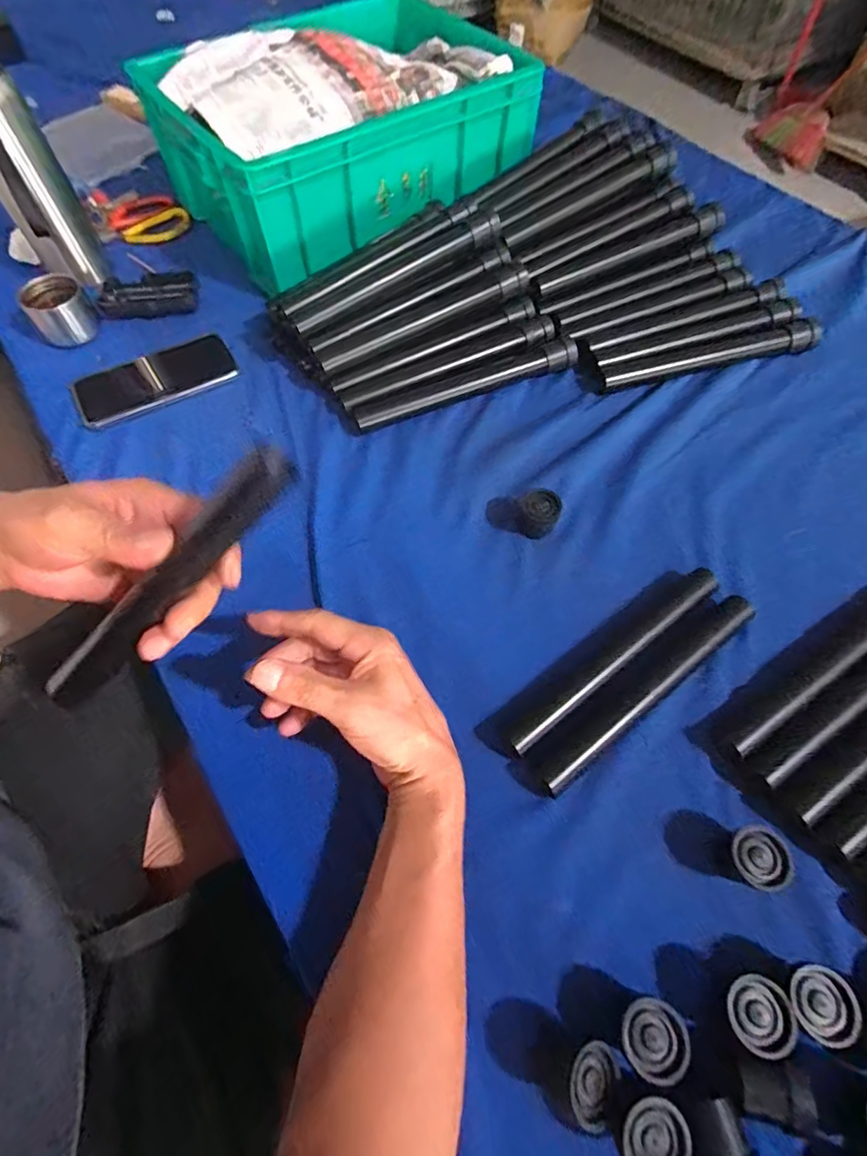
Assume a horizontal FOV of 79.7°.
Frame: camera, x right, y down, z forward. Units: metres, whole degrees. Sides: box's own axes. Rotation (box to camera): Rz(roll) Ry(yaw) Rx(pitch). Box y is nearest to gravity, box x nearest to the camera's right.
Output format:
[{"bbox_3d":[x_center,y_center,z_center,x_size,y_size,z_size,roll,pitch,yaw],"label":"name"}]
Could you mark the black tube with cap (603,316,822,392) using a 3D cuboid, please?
[{"bbox_3d":[0.296,-0.237,0.555,0.240,0.031,0.026,-12,63,-6],"label":"black tube with cap"}]

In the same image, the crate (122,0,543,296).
[{"bbox_3d":[-0.117,-0.559,0.666,0.398,0.142,0.300,-35,68,-17],"label":"crate"}]

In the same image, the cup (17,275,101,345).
[{"bbox_3d":[-0.415,-0.297,0.581,0.061,0.050,0.061,0,62,0],"label":"cup"}]

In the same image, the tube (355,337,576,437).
[{"bbox_3d":[0.037,-0.203,0.541,0.245,0.022,0.025,-20,64,-11],"label":"tube"}]

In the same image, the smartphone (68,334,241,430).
[{"bbox_3d":[-0.300,-0.214,0.558,0.166,0.008,0.079,-28,66,-14],"label":"smartphone"}]

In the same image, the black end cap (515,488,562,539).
[{"bbox_3d":[0.092,-0.057,0.462,0.036,0.032,0.031,15,63,8],"label":"black end cap"}]

